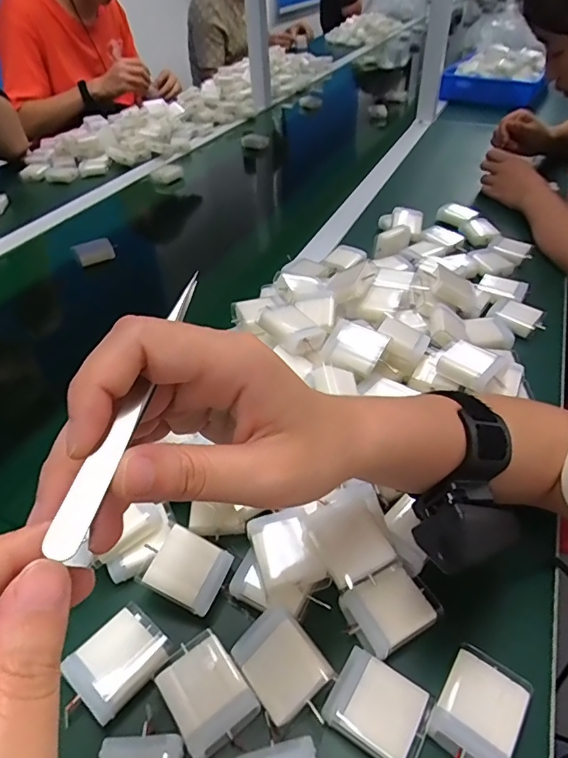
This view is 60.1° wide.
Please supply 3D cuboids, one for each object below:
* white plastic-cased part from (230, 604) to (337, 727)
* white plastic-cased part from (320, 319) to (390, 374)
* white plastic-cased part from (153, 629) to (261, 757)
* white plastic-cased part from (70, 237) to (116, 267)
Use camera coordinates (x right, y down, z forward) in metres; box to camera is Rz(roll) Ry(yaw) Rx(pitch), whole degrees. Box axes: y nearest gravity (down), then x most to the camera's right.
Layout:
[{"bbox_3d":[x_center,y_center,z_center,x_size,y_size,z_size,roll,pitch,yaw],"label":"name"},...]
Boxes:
[{"bbox_3d":[-0.001,0.162,0.279,0.040,0.011,0.055,-47,54,-3],"label":"white plastic-cased part"},{"bbox_3d":[0.061,-0.028,0.430,0.049,0.026,0.037,21,46,22],"label":"white plastic-cased part"},{"bbox_3d":[-0.045,0.175,0.276,0.040,0.008,0.054,-29,49,-27],"label":"white plastic-cased part"},{"bbox_3d":[-0.268,-0.180,0.691,0.053,0.026,0.027,-17,45,-17],"label":"white plastic-cased part"}]

